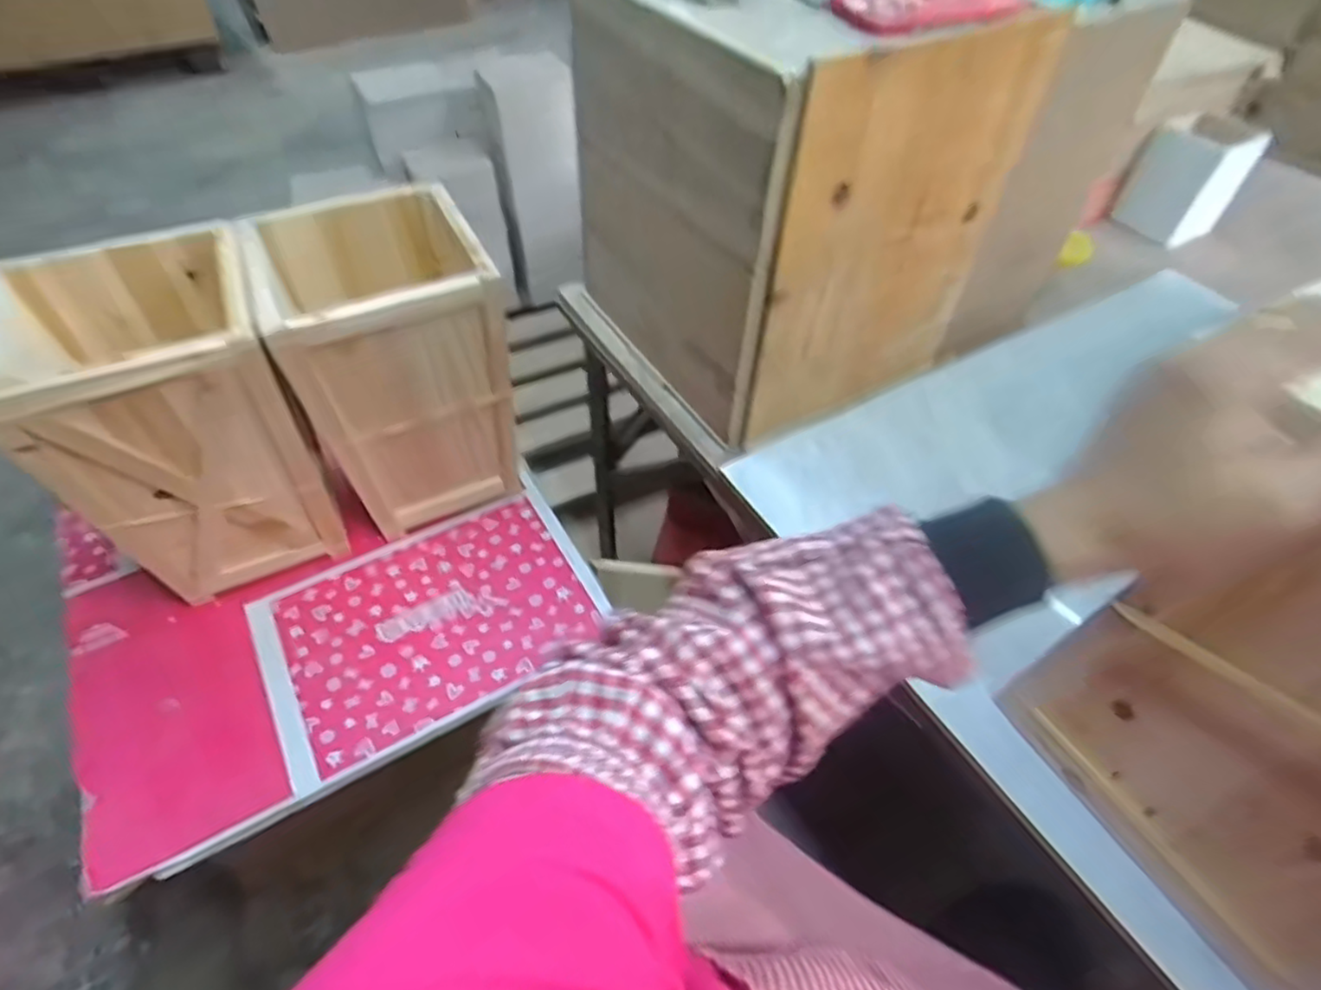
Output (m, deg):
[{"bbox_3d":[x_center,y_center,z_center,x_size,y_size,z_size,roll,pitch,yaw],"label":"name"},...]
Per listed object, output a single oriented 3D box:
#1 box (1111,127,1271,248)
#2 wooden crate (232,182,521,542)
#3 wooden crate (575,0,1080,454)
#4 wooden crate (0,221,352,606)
[{"bbox_3d":[0.769,-0.460,1.003,0.092,0.129,0.119,-24,55,-20],"label":"box"},{"bbox_3d":[-0.339,-0.155,0.910,0.244,0.382,0.235,-21,54,-19],"label":"wooden crate"},{"bbox_3d":[0.130,-0.328,0.723,0.305,0.352,0.333,-25,56,-21],"label":"wooden crate"},{"bbox_3d":[-0.564,-0.074,0.834,0.253,0.384,0.253,-20,54,-18],"label":"wooden crate"}]

